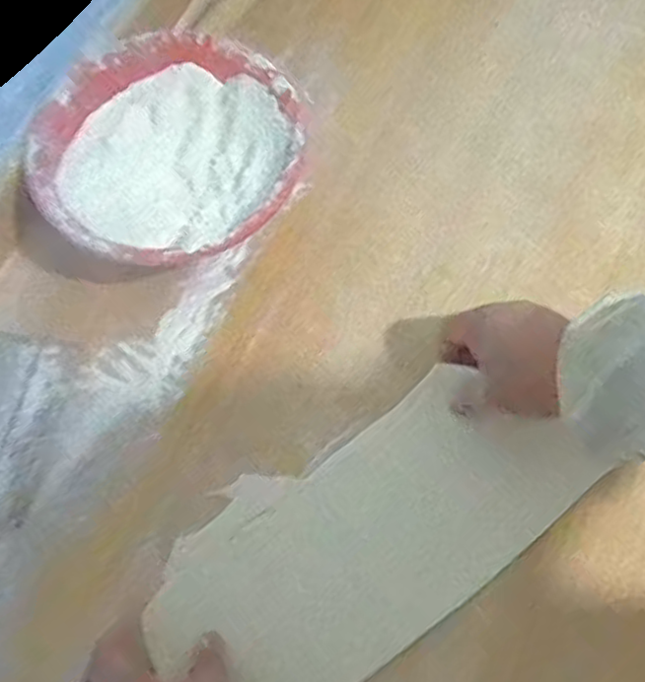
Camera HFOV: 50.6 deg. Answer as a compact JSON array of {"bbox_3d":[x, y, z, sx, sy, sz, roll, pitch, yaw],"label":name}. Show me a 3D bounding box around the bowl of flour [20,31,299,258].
[{"bbox_3d":[-0.120,-0.145,0.554,0.203,0.068,0.201,-1,70,1],"label":"bowl of flour"}]

